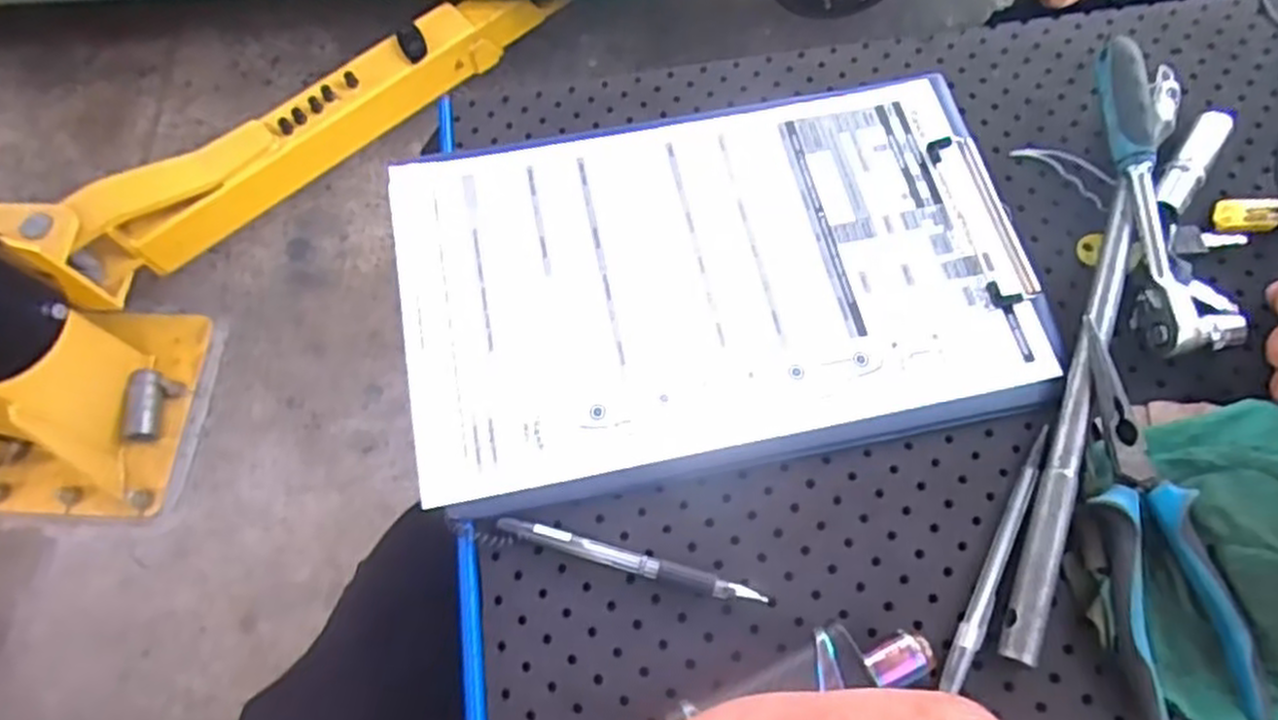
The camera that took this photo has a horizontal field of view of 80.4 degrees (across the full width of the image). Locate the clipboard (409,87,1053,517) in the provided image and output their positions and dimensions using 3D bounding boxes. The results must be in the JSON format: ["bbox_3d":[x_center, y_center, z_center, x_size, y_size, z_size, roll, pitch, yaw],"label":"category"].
[{"bbox_3d":[0.043,-0.050,0.440,0.349,0.015,0.228,-10,67,-2],"label":"clipboard"}]

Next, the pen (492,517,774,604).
[{"bbox_3d":[-0.003,0.101,0.379,0.138,0.013,0.012,14,68,8],"label":"pen"}]

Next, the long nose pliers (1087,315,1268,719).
[{"bbox_3d":[0.250,0.071,0.365,0.052,0.016,0.185,-1,67,2],"label":"long nose pliers"}]

